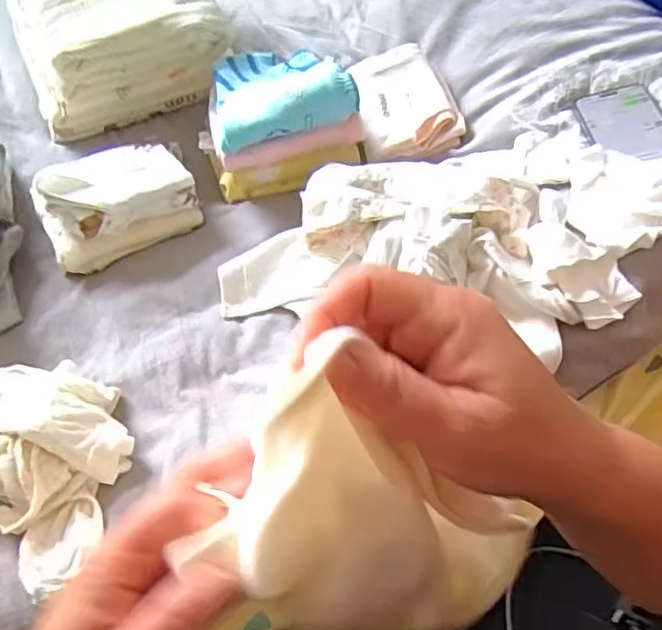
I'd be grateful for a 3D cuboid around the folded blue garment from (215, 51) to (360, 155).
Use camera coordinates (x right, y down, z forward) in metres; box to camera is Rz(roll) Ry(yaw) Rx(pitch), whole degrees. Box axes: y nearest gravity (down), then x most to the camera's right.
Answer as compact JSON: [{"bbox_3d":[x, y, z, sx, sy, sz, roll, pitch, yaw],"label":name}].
[{"bbox_3d":[-0.056,-0.253,0.639,0.144,0.051,0.167,-10,57,-7],"label":"folded blue garment"}]

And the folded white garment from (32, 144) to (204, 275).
[{"bbox_3d":[-0.224,-0.123,0.618,0.155,0.063,0.095,-24,60,-16],"label":"folded white garment"}]

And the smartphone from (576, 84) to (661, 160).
[{"bbox_3d":[0.317,-0.192,0.620,0.082,0.010,0.170,-7,50,10],"label":"smartphone"}]

